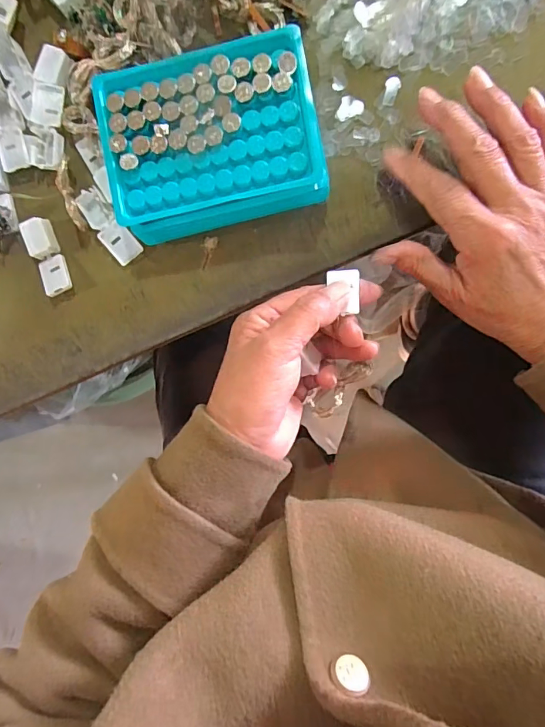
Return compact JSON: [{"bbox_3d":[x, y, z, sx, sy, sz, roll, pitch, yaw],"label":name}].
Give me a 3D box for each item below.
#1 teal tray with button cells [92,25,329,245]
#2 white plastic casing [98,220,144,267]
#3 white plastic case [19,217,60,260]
[{"bbox_3d":[-0.037,-0.141,0.284,0.131,0.036,0.098,-10,93,7],"label":"teal tray with button cells"},{"bbox_3d":[-0.106,-0.085,0.309,0.020,0.008,0.028,-37,90,7],"label":"white plastic casing"},{"bbox_3d":[-0.163,-0.087,0.310,0.018,0.013,0.025,-21,92,7],"label":"white plastic case"}]

